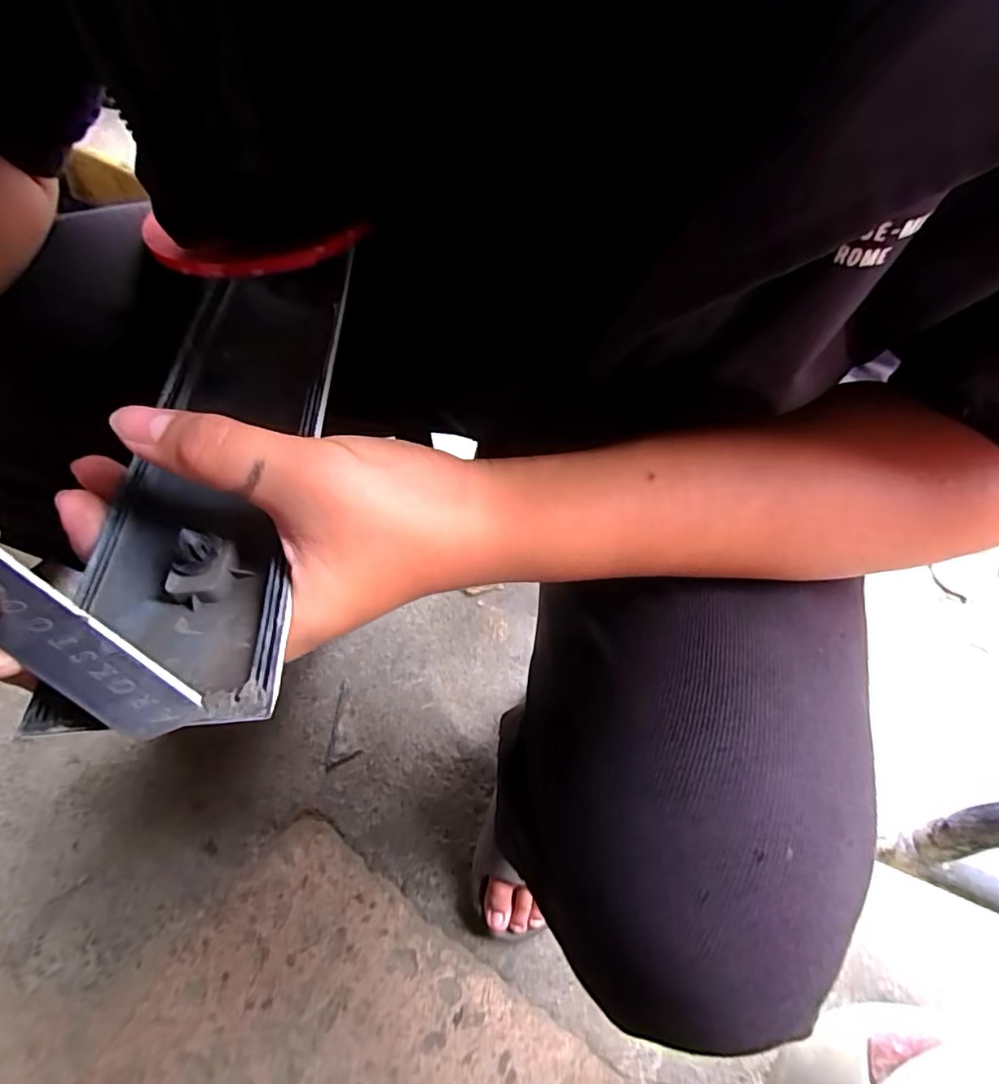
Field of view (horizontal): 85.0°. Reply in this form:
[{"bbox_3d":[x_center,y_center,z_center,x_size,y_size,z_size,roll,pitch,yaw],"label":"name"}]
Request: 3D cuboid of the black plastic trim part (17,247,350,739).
[{"bbox_3d":[-0.107,-0.051,0.223,0.073,0.027,0.250,-6,53,-3],"label":"black plastic trim part"}]

